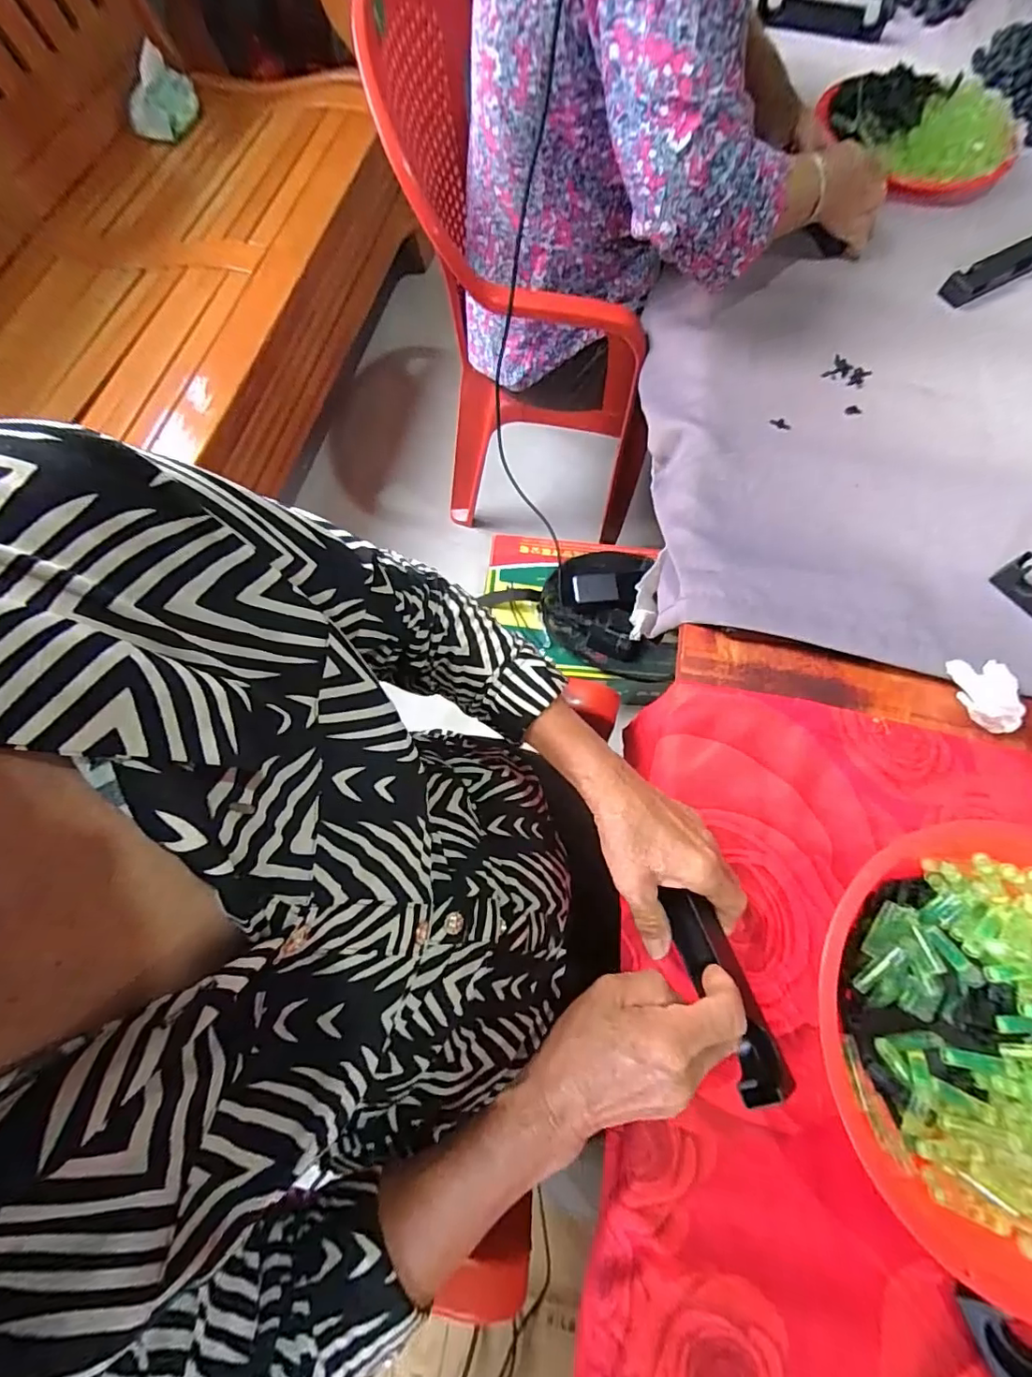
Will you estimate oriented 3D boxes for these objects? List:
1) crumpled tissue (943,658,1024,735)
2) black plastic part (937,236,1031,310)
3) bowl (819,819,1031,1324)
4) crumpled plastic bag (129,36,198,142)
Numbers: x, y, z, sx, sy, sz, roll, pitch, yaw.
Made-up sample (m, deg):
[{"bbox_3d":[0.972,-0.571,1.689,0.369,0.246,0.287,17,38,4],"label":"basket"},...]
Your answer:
[{"bbox_3d":[0.391,0.005,0.442,0.053,0.029,0.051,13,71,3],"label":"crumpled tissue"},{"bbox_3d":[0.600,-0.513,0.637,0.209,0.018,0.039,-29,74,-11],"label":"black plastic part"},{"bbox_3d":[0.313,0.222,0.341,0.231,0.075,0.243,1,71,-2],"label":"bowl"},{"bbox_3d":[-0.740,-1.252,1.106,0.050,0.115,0.171,23,72,6],"label":"crumpled plastic bag"}]

